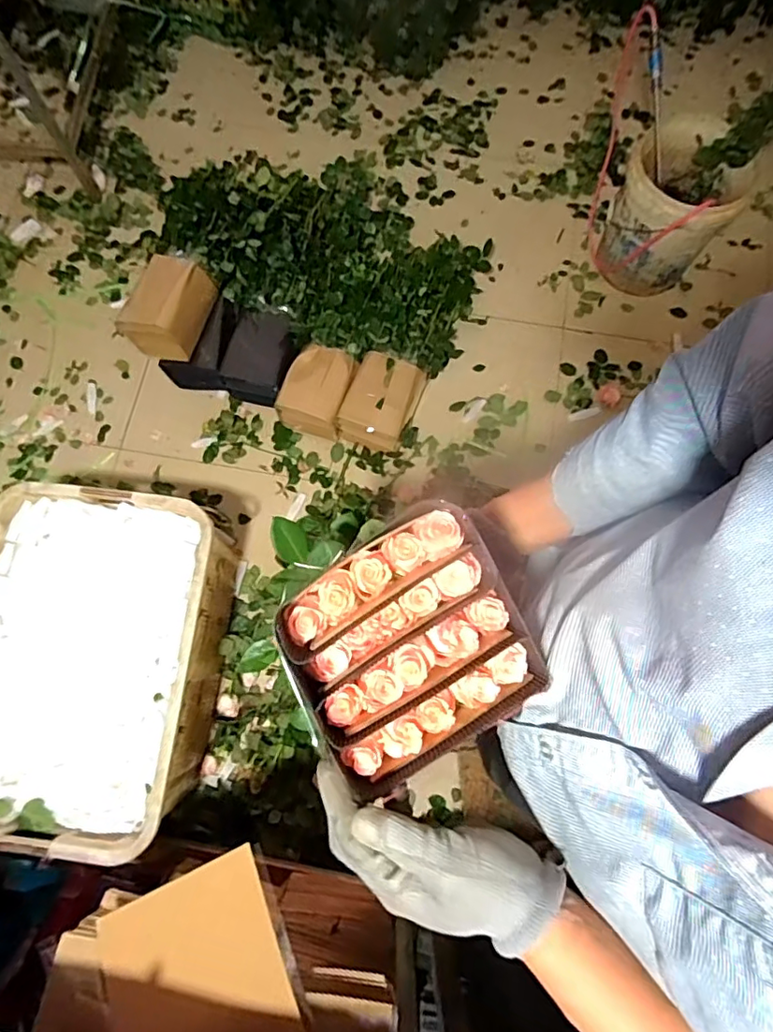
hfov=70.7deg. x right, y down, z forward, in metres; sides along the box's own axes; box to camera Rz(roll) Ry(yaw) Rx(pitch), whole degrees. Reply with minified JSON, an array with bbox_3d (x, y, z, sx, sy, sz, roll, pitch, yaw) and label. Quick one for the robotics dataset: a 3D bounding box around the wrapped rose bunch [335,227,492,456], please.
[{"bbox_3d":[0.088,-0.494,1.504,0.200,0.125,0.662,21,76,6],"label":"wrapped rose bunch"}]

